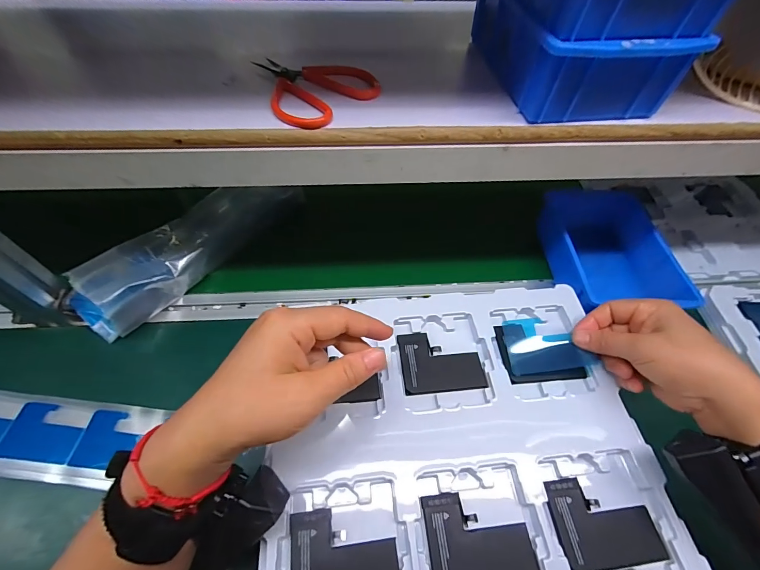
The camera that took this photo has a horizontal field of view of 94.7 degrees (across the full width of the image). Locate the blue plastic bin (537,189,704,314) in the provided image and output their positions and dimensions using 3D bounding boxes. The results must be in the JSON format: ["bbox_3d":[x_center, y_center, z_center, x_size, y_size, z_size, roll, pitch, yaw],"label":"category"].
[{"bbox_3d":[0.302,-0.052,0.478,0.137,0.061,0.216,1,54,-1],"label":"blue plastic bin"}]

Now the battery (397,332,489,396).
[{"bbox_3d":[0.058,0.073,0.337,0.077,0.006,0.059,-5,55,-5],"label":"battery"}]

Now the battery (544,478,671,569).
[{"bbox_3d":[0.173,0.181,0.269,0.076,0.005,0.058,-4,54,-4],"label":"battery"}]

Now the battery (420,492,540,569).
[{"bbox_3d":[0.073,0.188,0.261,0.076,0.004,0.059,-4,54,-5],"label":"battery"}]

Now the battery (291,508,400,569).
[{"bbox_3d":[-0.026,0.195,0.254,0.075,0.006,0.058,-6,55,-6],"label":"battery"}]

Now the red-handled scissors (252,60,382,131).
[{"bbox_3d":[-0.069,-0.183,0.320,0.115,0.010,0.094,37,61,23],"label":"red-handled scissors"}]

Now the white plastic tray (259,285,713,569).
[{"bbox_3d":[0.067,0.129,0.296,0.306,0.019,0.269,-4,54,-5],"label":"white plastic tray"}]

